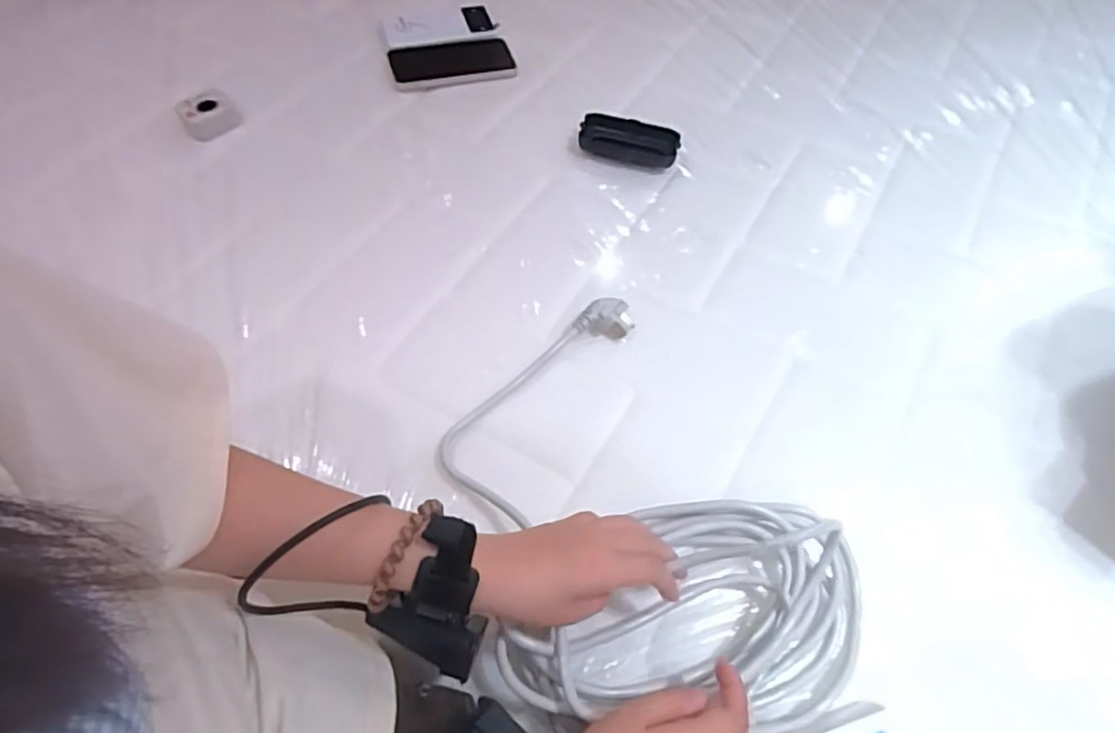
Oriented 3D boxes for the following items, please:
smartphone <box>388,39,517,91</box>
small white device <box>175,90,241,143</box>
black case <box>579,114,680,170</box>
[{"bbox_3d":[-0.135,-0.391,0.829,0.154,0.011,0.083,-14,58,-13],"label":"smartphone"},{"bbox_3d":[-0.396,-0.284,0.735,0.061,0.034,0.045,-26,62,-20],"label":"small white device"},{"bbox_3d":[0.081,-0.256,0.740,0.110,0.033,0.048,16,57,7],"label":"black case"}]

